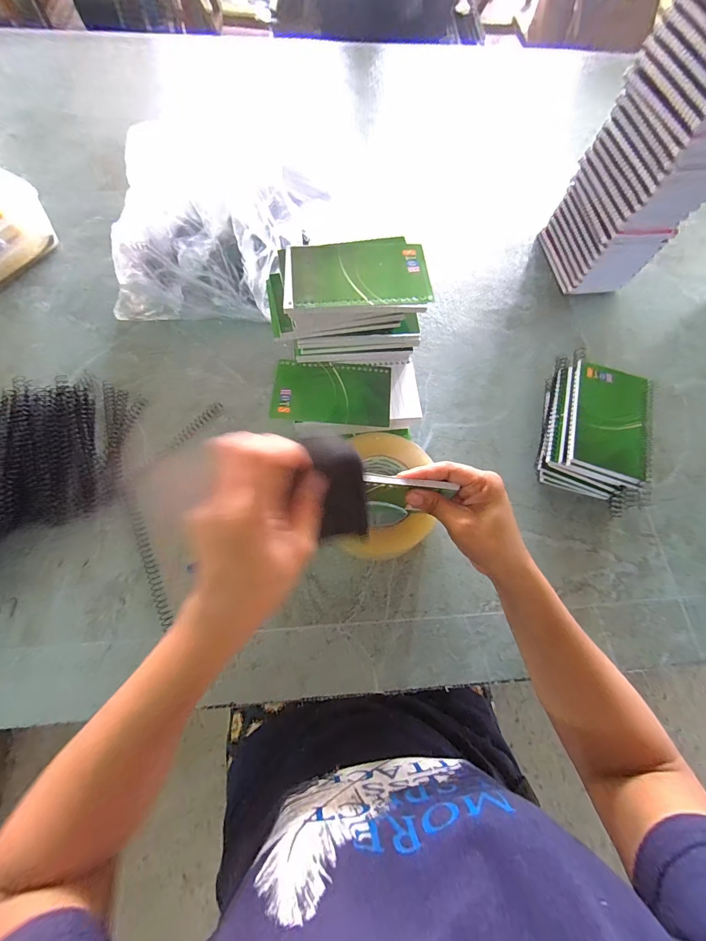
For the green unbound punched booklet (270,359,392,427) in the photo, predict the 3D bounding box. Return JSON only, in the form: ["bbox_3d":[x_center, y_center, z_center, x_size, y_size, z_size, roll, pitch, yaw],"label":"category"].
[{"bbox_3d":[-0.022,-0.087,0.409,0.127,0.008,0.074,3,69,-1],"label":"green unbound punched booklet"}]

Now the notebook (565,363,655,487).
[{"bbox_3d":[0.280,-0.054,0.400,0.082,0.016,0.137,17,70,5],"label":"notebook"}]

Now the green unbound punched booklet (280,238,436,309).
[{"bbox_3d":[0.004,-0.188,0.349,0.132,0.008,0.092,-1,70,-4],"label":"green unbound punched booklet"}]

